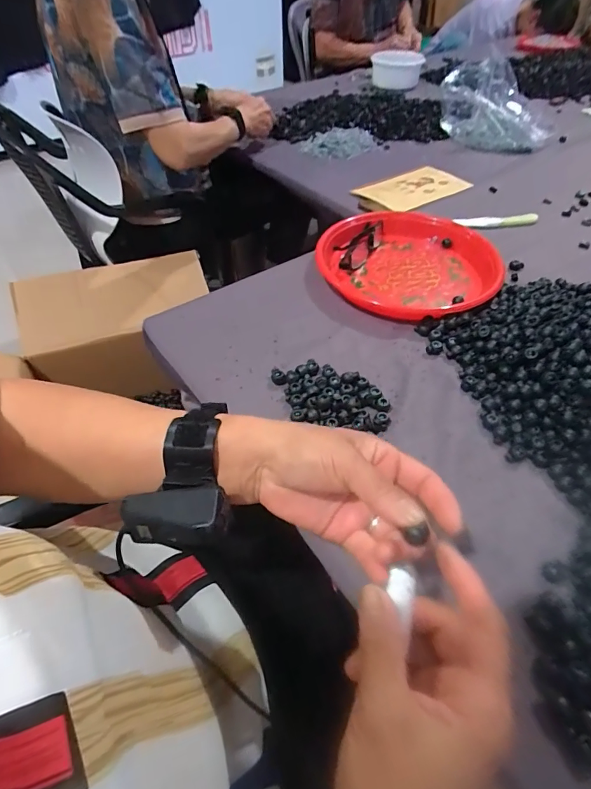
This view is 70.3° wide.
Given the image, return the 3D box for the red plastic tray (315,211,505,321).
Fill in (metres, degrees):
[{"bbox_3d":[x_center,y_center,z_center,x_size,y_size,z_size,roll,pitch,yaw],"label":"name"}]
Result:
[{"bbox_3d":[0.163,-0.200,0.610,0.257,0.036,0.260,7,49,6],"label":"red plastic tray"}]

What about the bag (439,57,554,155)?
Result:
[{"bbox_3d":[0.481,-0.688,0.991,0.276,0.133,0.143,18,51,15],"label":"bag"}]

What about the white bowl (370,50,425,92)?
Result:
[{"bbox_3d":[0.337,-1.082,1.391,0.167,0.085,0.152,17,51,14],"label":"white bowl"}]

